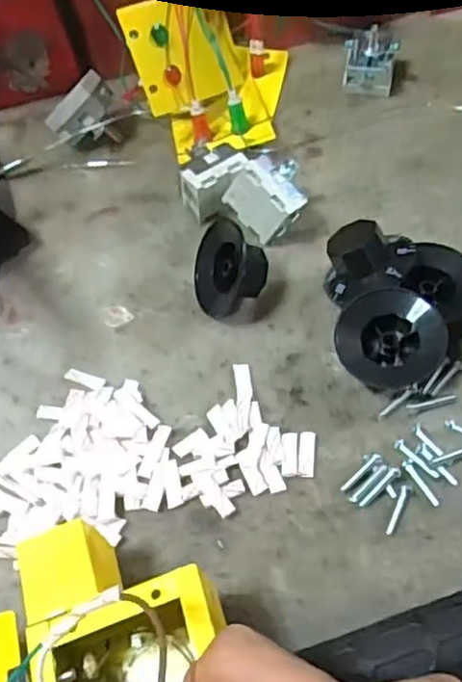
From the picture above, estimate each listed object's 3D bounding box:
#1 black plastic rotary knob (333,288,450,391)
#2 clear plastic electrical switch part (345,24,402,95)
[{"bbox_3d":[0.073,0.003,0.309,0.047,0.029,0.045,4,56,7],"label":"black plastic rotary knob"},{"bbox_3d":[0.090,-0.178,0.425,0.031,0.036,0.022,7,57,9],"label":"clear plastic electrical switch part"}]

